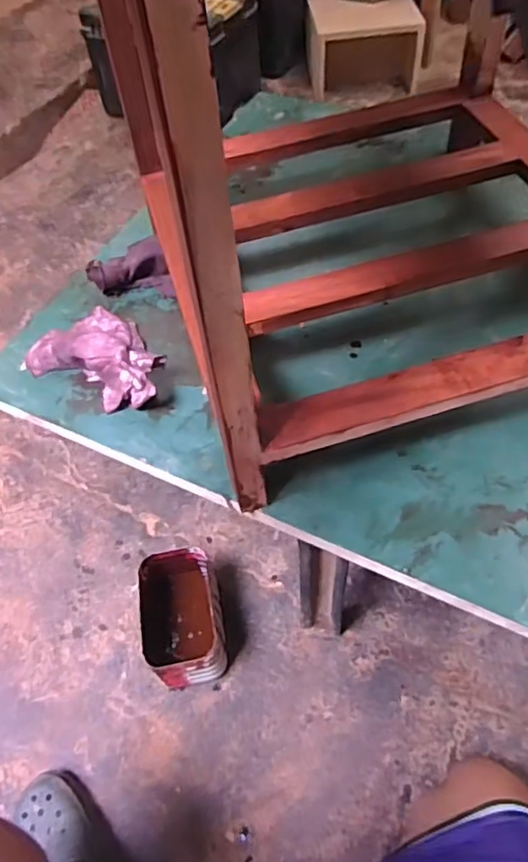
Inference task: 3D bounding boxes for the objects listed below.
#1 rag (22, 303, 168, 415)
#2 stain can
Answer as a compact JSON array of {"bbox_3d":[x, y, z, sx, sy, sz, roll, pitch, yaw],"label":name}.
[{"bbox_3d":[-0.159,-0.086,0.616,0.153,0.058,0.103,25,61,21],"label":"rag"},{"bbox_3d":[-0.119,0.275,0.900,0.110,0.104,0.178,-11,56,-2],"label":"stain can"}]

